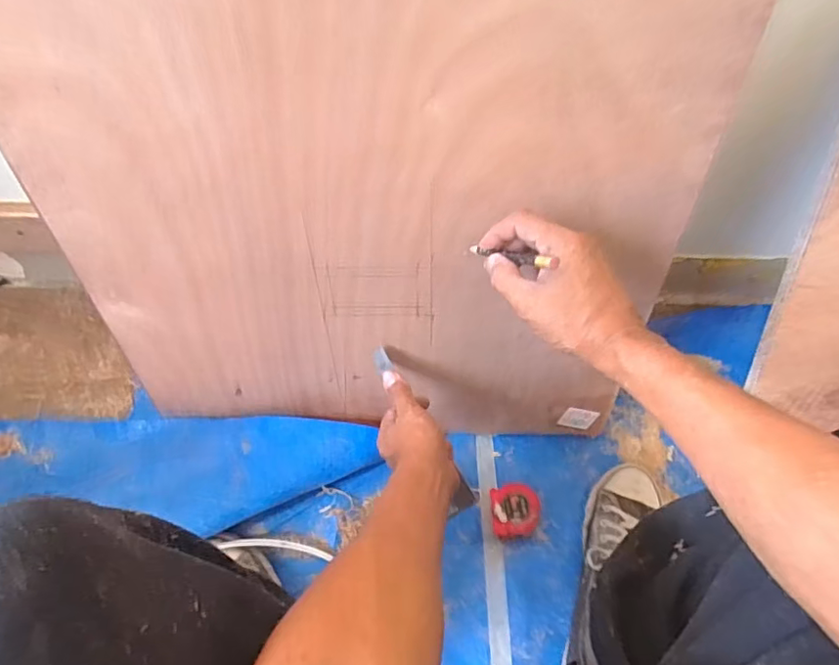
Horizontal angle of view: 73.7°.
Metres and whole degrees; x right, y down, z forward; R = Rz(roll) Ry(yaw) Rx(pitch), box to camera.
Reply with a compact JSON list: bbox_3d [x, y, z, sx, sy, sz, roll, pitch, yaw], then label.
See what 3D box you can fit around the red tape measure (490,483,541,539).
[{"bbox_3d":[0.123,0.229,0.718,0.059,0.034,0.065,-2,60,-1],"label":"red tape measure"}]

